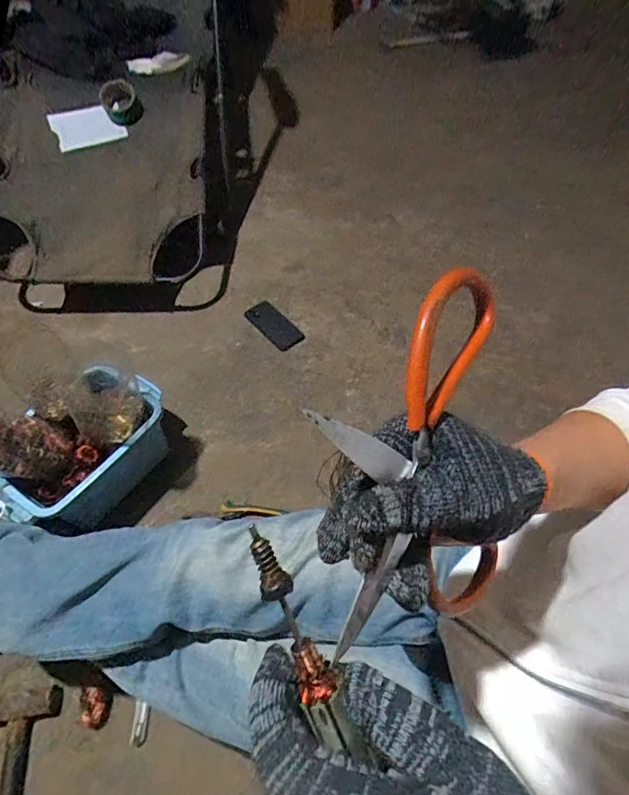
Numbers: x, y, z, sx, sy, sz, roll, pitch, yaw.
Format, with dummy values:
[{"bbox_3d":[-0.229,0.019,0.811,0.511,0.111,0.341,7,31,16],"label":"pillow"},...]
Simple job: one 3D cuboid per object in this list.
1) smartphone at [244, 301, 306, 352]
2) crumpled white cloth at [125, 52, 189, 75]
[{"bbox_3d":[-0.094,-0.173,1.065,0.142,0.013,0.076,43,73,9],"label":"smartphone"},{"bbox_3d":[-0.347,-0.739,0.980,0.153,0.035,0.016,6,49,18],"label":"crumpled white cloth"}]

